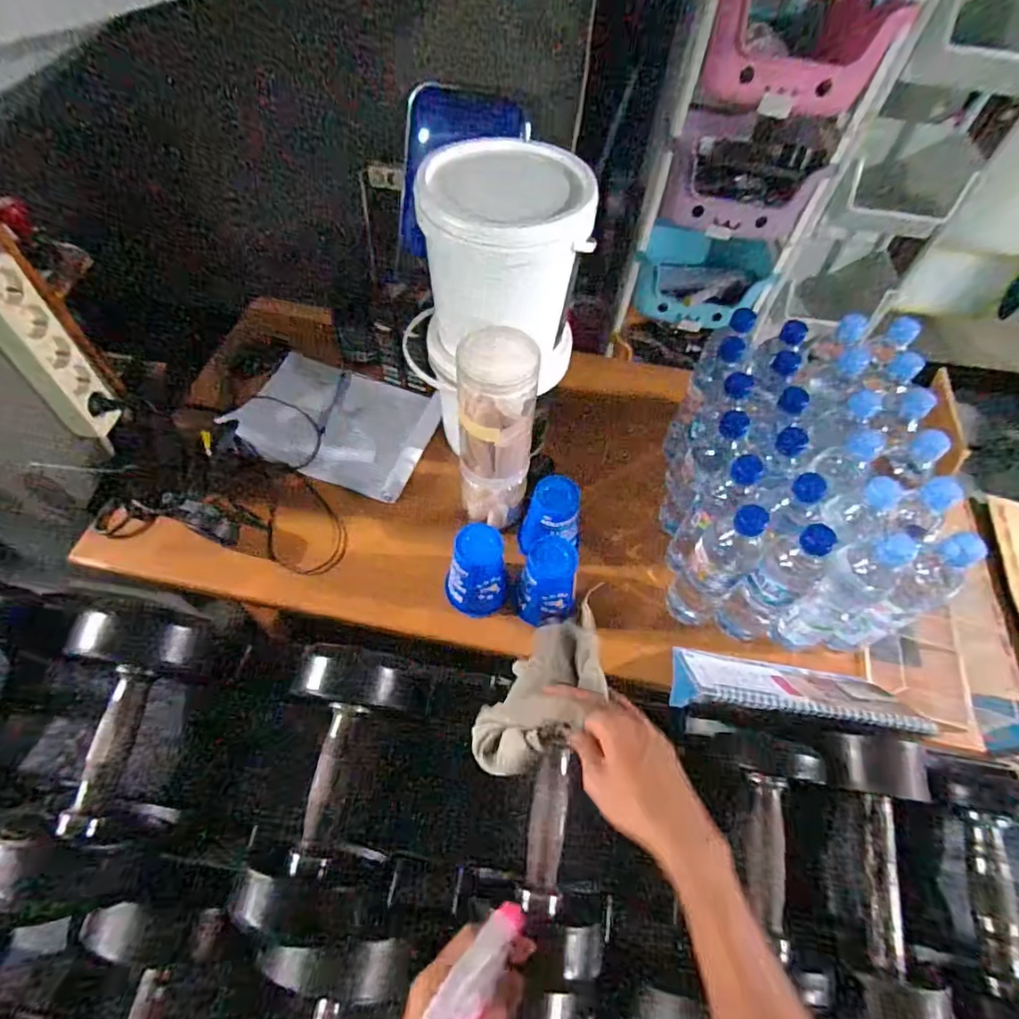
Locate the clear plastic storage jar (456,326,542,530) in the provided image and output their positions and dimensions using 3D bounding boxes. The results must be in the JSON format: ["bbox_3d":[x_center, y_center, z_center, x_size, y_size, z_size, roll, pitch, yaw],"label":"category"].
[{"bbox_3d":[-0.016,-0.084,0.676,0.088,0.266,0.077,3,57,-2],"label":"clear plastic storage jar"}]

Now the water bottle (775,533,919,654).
[{"bbox_3d":[0.369,0.101,0.625,0.062,0.218,0.057,-25,62,-18],"label":"water bottle"}]

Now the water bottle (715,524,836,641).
[{"bbox_3d":[0.305,0.090,0.639,0.059,0.197,0.062,-35,66,-22],"label":"water bottle"}]

